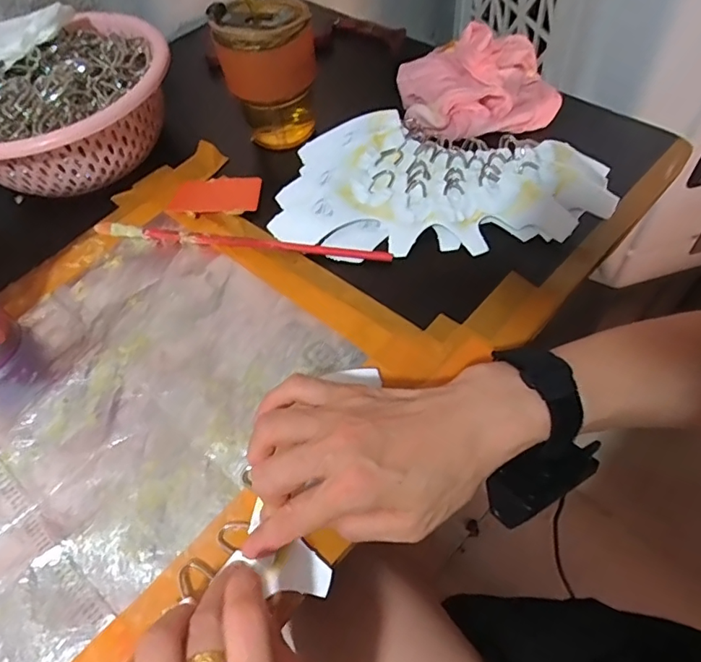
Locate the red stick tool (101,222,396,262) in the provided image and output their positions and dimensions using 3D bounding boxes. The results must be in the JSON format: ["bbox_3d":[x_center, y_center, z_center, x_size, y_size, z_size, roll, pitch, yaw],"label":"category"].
[{"bbox_3d":[-0.094,-0.076,0.427,0.255,0.007,0.012,6,57,9],"label":"red stick tool"}]

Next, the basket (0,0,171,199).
[{"bbox_3d":[-0.272,-0.212,0.483,0.215,0.099,0.164,-28,59,-13],"label":"basket"}]

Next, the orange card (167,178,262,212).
[{"bbox_3d":[-0.121,-0.122,0.463,0.078,0.005,0.039,-2,56,3],"label":"orange card"}]

